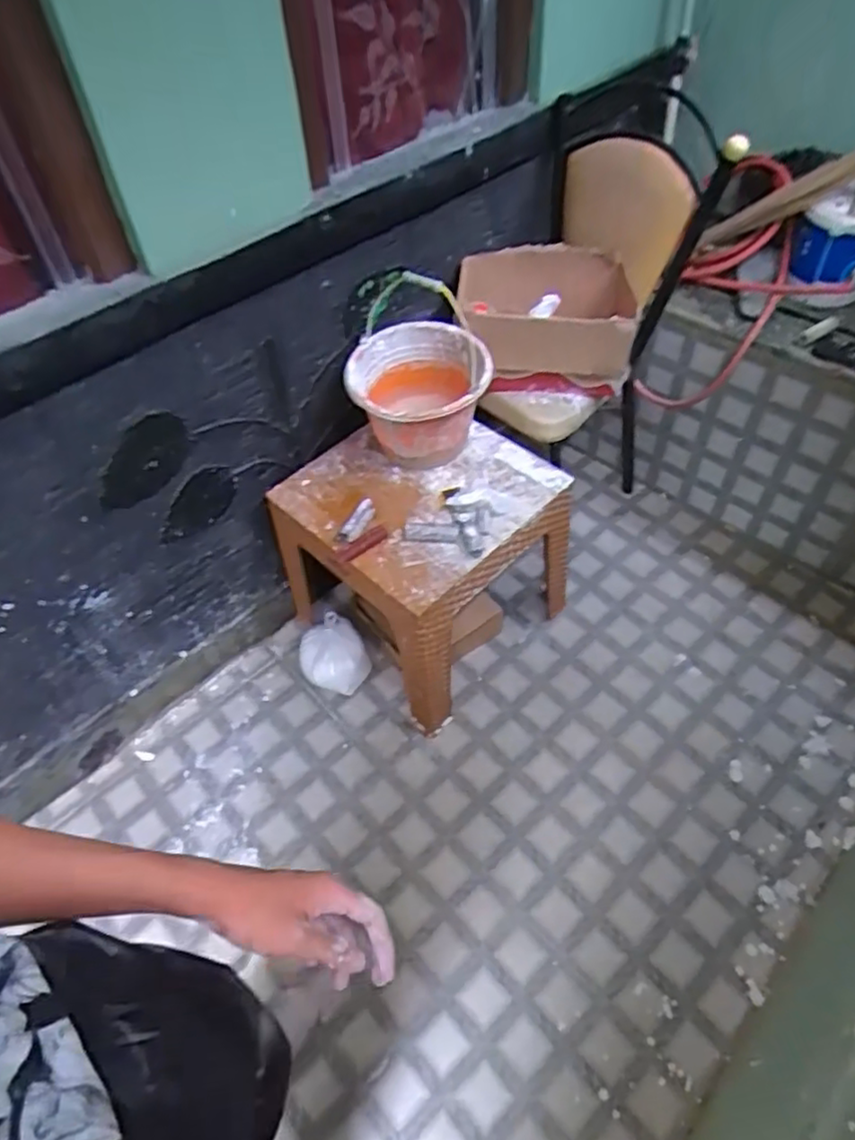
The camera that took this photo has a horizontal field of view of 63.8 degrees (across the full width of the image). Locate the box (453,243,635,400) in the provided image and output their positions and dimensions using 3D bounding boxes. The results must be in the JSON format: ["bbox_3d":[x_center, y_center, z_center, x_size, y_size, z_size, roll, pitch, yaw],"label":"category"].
[{"bbox_3d":[0.245,-0.527,1.455,0.370,0.190,0.249,3,51,6],"label":"box"}]

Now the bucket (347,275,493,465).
[{"bbox_3d":[-0.016,-0.395,1.386,0.270,0.367,0.270,-2,51,2],"label":"bucket"}]

